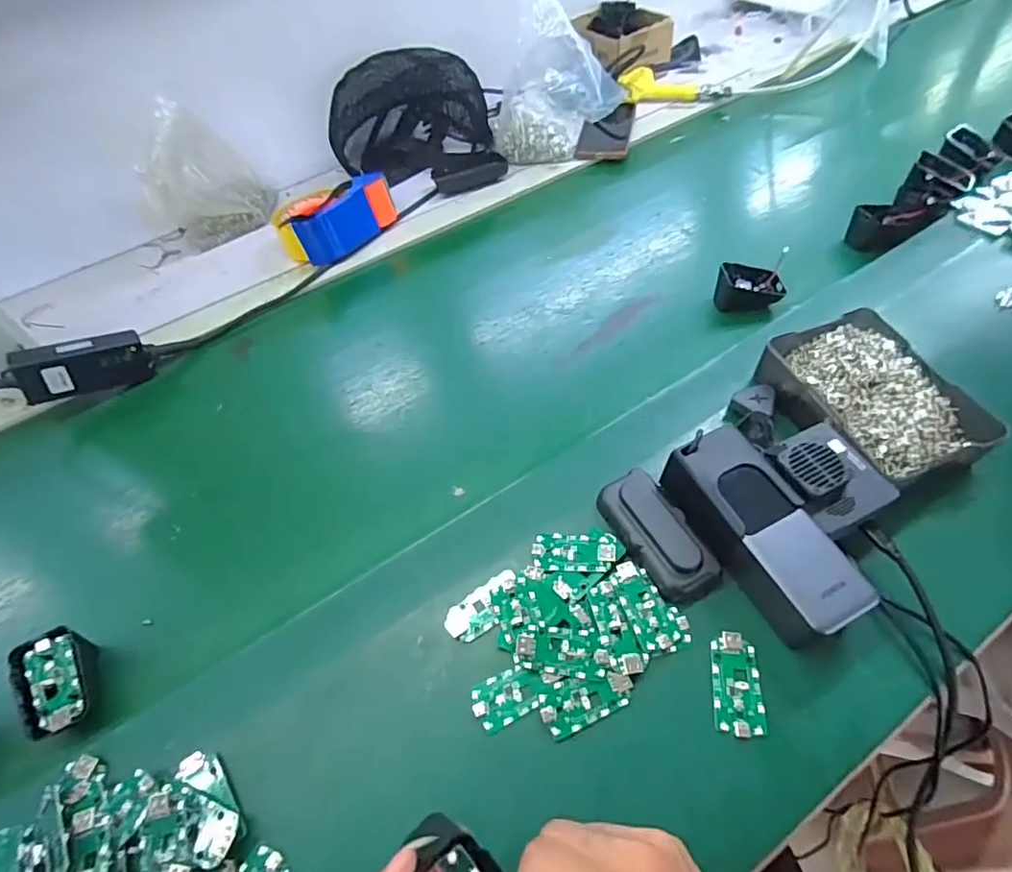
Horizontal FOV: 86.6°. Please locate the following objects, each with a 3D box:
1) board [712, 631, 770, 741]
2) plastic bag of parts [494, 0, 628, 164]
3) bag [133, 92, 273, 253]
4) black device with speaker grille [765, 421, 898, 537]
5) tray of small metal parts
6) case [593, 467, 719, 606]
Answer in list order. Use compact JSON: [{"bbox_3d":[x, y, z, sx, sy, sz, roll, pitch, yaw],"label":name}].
[{"bbox_3d":[0.157,0.167,0.364,0.032,0.007,0.062,3,53,9],"label":"board"},{"bbox_3d":[0.060,-0.476,0.735,0.096,0.181,0.173,-36,57,-19],"label":"plastic bag of parts"},{"bbox_3d":[-0.419,-0.355,0.742,0.143,0.161,0.119,-18,53,-7],"label":"bag"},{"bbox_3d":[0.241,0.030,0.404,0.073,0.029,0.075,-24,54,-12],"label":"black device with speaker grille"},{"bbox_3d":[0.312,-0.031,0.466,0.133,0.043,0.162,-17,53,-6],"label":"tray of small metal parts"},{"bbox_3d":[0.117,0.077,0.419,0.048,0.028,0.103,-26,54,-13],"label":"case"}]

